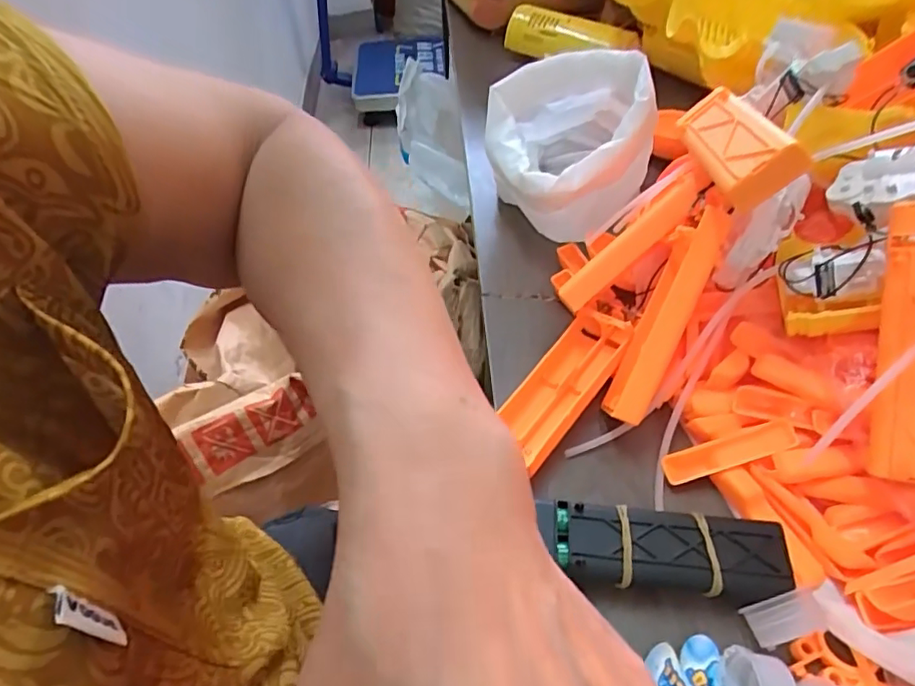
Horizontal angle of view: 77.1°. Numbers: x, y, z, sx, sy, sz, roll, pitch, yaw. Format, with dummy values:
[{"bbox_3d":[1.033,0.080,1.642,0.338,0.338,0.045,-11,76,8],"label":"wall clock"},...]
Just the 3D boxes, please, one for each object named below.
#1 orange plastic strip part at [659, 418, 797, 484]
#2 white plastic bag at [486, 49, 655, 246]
[{"bbox_3d":[0.131,0.053,0.276,0.064,0.006,0.014,-19,51,6],"label":"orange plastic strip part"},{"bbox_3d":[0.074,-0.133,0.394,0.106,0.082,0.126,-1,50,1],"label":"white plastic bag"}]

